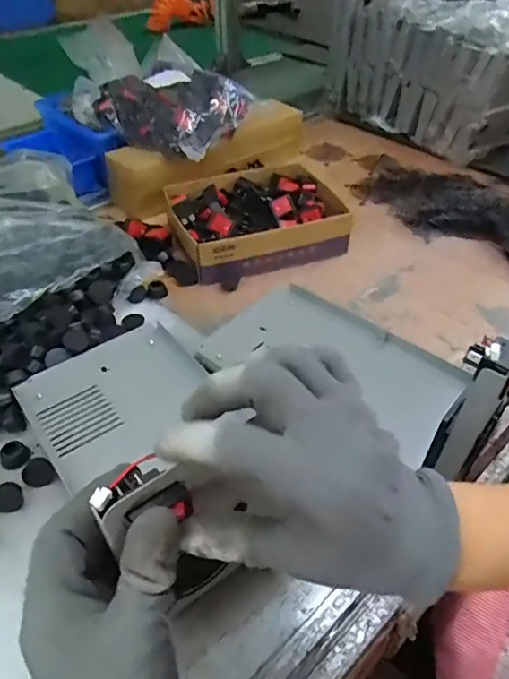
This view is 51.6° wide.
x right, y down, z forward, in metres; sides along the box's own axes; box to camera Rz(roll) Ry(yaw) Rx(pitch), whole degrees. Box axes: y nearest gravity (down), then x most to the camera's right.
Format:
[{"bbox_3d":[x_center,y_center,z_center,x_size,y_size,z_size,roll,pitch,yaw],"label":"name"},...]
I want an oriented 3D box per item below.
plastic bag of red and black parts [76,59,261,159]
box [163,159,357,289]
[{"bbox_3d":[-0.135,-0.350,0.773,0.231,0.066,0.157,26,49,24],"label":"plastic bag of red and black parts"},{"bbox_3d":[-0.001,-0.160,0.697,0.217,0.055,0.172,-20,48,-19],"label":"box"}]

